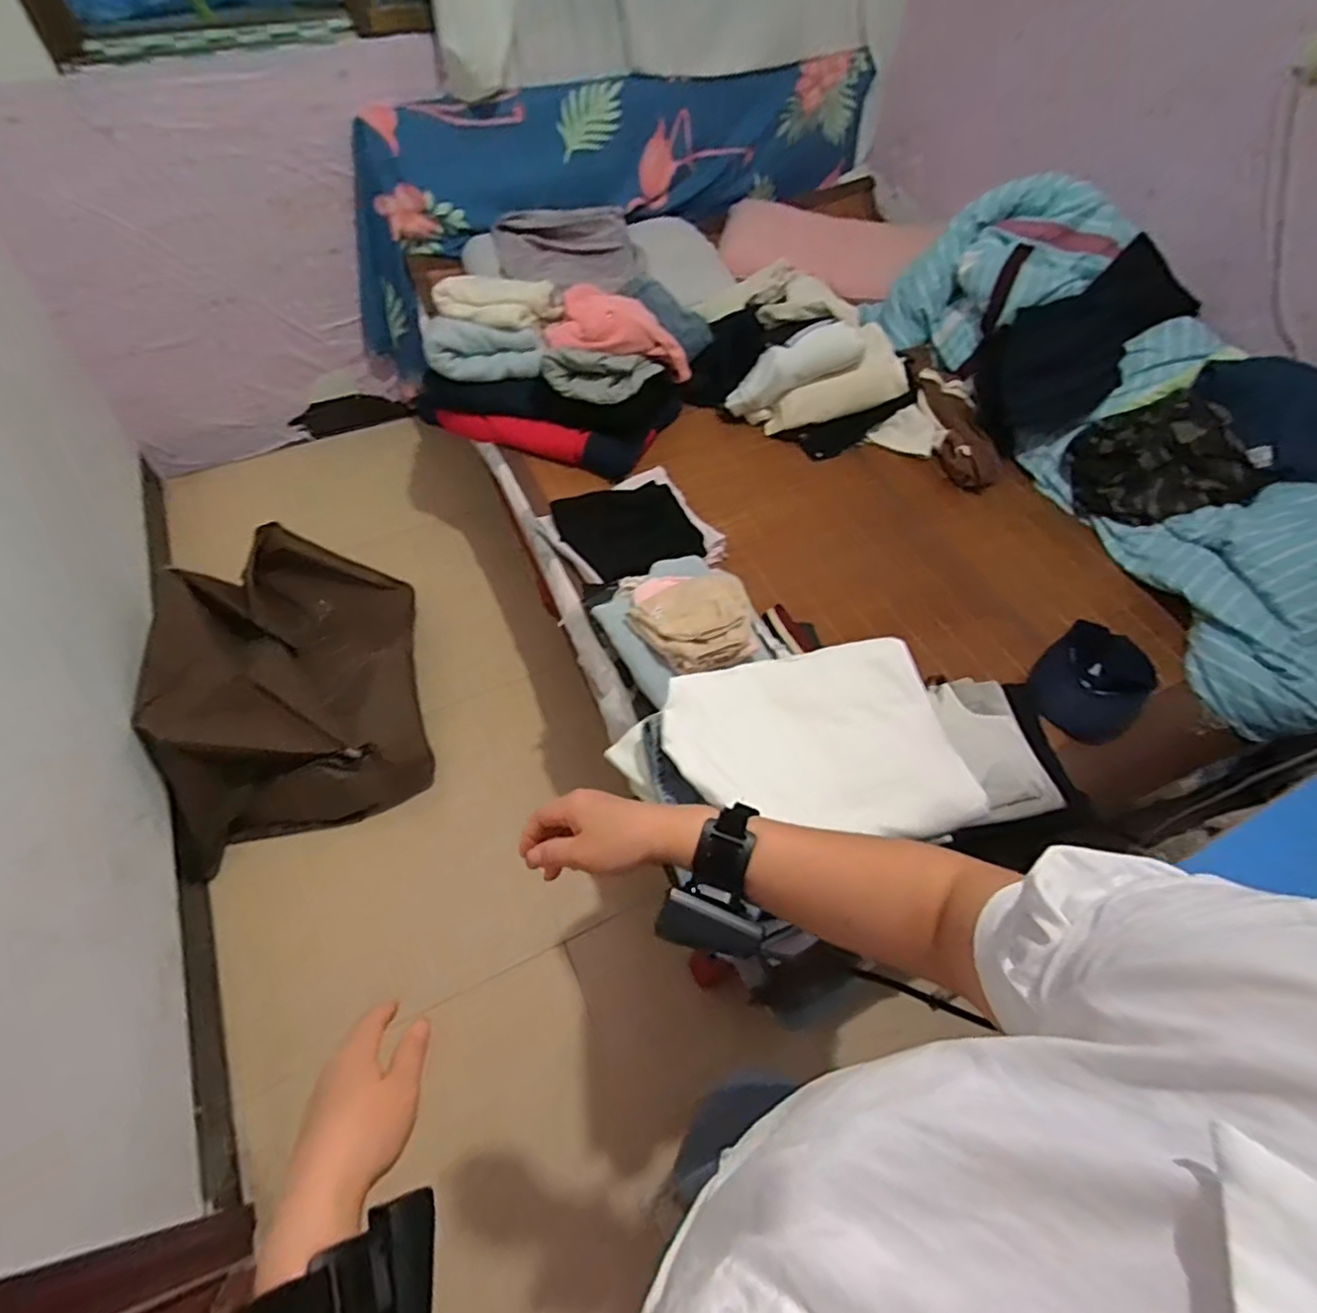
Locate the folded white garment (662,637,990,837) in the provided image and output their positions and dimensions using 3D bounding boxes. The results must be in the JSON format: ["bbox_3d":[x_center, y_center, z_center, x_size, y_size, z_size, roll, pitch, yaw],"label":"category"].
[{"bbox_3d":[0.159,0.087,0.675,0.283,0.031,0.215,-5,57,-6],"label":"folded white garment"}]

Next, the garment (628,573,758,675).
[{"bbox_3d":[0.060,-0.054,0.922,0.163,0.039,0.154,-21,60,-16],"label":"garment"}]

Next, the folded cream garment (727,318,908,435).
[{"bbox_3d":[0.358,-0.680,1.518,0.399,0.163,0.210,-10,56,13],"label":"folded cream garment"}]

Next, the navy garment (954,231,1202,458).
[{"bbox_3d":[0.954,-0.701,1.489,0.405,0.304,0.288,-29,63,-20],"label":"navy garment"}]

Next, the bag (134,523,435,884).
[{"bbox_3d":[-0.775,0.040,1.409,0.461,0.287,0.685,-13,58,-11],"label":"bag"}]

